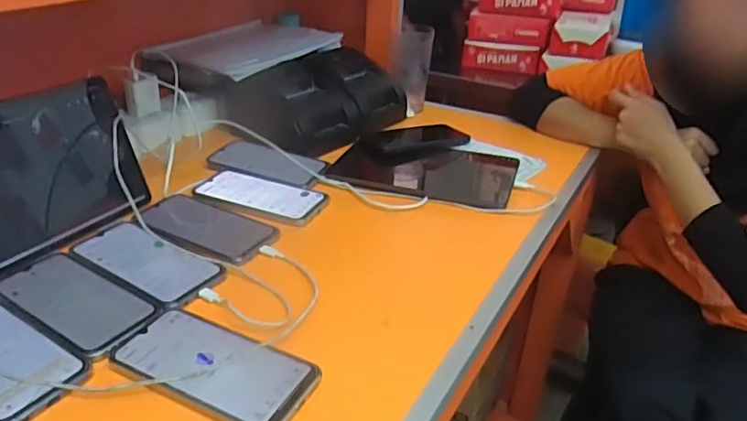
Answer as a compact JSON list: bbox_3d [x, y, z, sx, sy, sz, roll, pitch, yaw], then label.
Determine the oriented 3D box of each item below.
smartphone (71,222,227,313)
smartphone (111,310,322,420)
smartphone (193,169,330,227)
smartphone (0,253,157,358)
[{"bbox_3d":[-0.242,0.053,0.610,0.168,0.008,0.077,18,33,27],"label":"smartphone"},{"bbox_3d":[-0.135,0.130,0.480,0.170,0.005,0.079,15,31,22],"label":"smartphone"},{"bbox_3d":[-0.146,-0.020,0.747,0.171,0.004,0.084,14,31,21],"label":"smartphone"},{"bbox_3d":[-0.290,0.084,0.556,0.171,0.004,0.081,19,33,29],"label":"smartphone"}]

